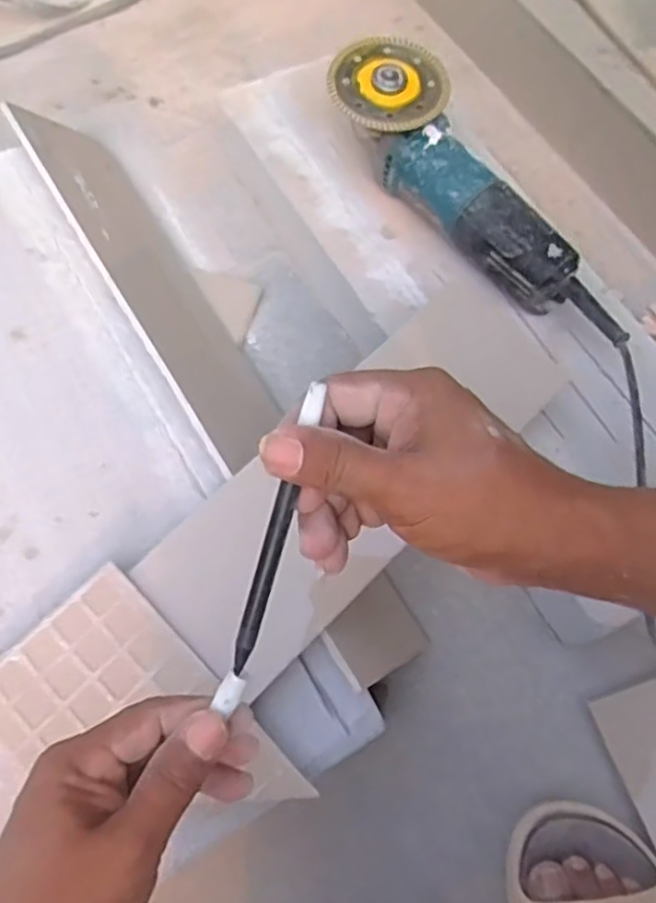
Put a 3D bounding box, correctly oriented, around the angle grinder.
[{"bbox_3d":[0.123,-0.210,0.583,0.085,0.071,0.327,-34,74,-16],"label":"angle grinder"}]

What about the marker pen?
[{"bbox_3d":[-0.025,0.042,0.304,0.010,0.010,0.145,17,98,5],"label":"marker pen"}]

